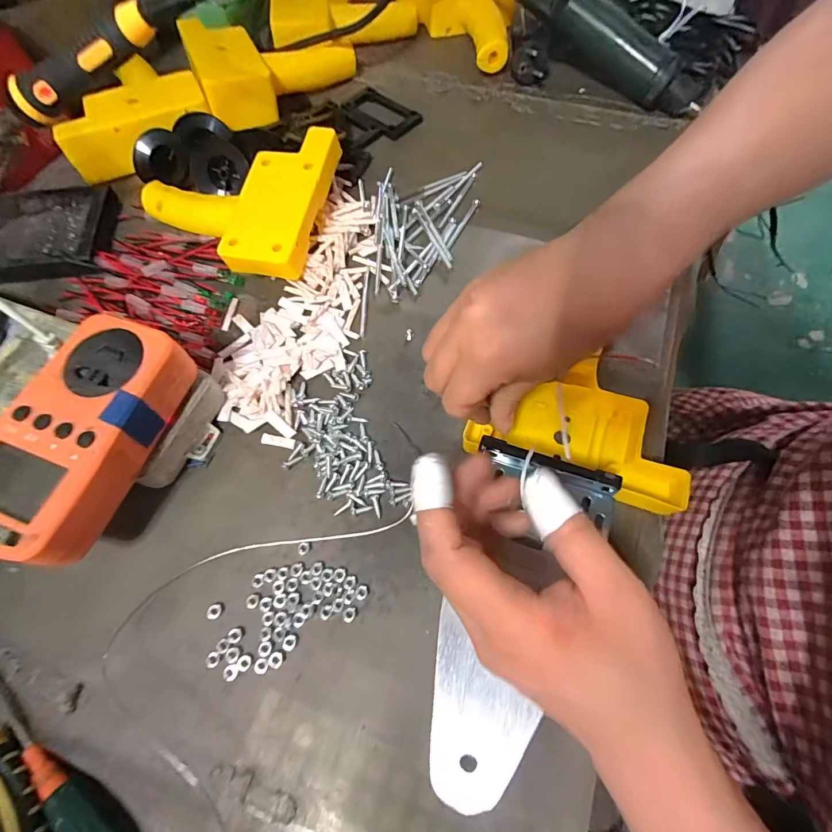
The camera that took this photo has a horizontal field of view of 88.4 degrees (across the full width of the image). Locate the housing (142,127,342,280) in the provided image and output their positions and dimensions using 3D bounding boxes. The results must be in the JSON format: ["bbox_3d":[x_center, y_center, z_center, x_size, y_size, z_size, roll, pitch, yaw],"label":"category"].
[{"bbox_3d":[-0.147,-0.177,0.345,0.158,0.044,0.124,12,66,6],"label":"housing"}]

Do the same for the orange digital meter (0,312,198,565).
[{"bbox_3d":[-0.179,0.008,0.225,0.068,0.027,0.124,14,66,7],"label":"orange digital meter"}]

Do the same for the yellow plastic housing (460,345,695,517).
[{"bbox_3d":[0.101,0.006,0.269,0.124,0.022,0.080,18,66,9],"label":"yellow plastic housing"}]

